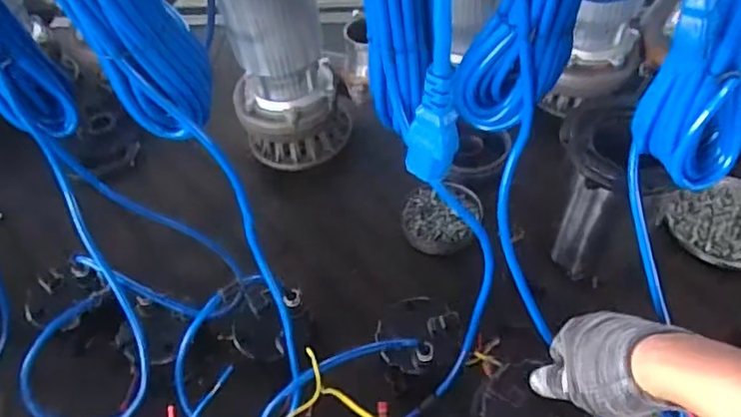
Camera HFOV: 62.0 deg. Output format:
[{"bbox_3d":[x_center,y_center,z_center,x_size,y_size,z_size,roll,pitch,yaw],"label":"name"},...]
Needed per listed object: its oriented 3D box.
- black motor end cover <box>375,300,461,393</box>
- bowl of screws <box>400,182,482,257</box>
[{"bbox_3d":[0.052,0.141,0.675,0.089,0.075,0.090,-21,52,-11],"label":"black motor end cover"},{"bbox_3d":[0.093,0.011,0.819,0.098,0.028,0.107,-3,50,4],"label":"bowl of screws"}]

